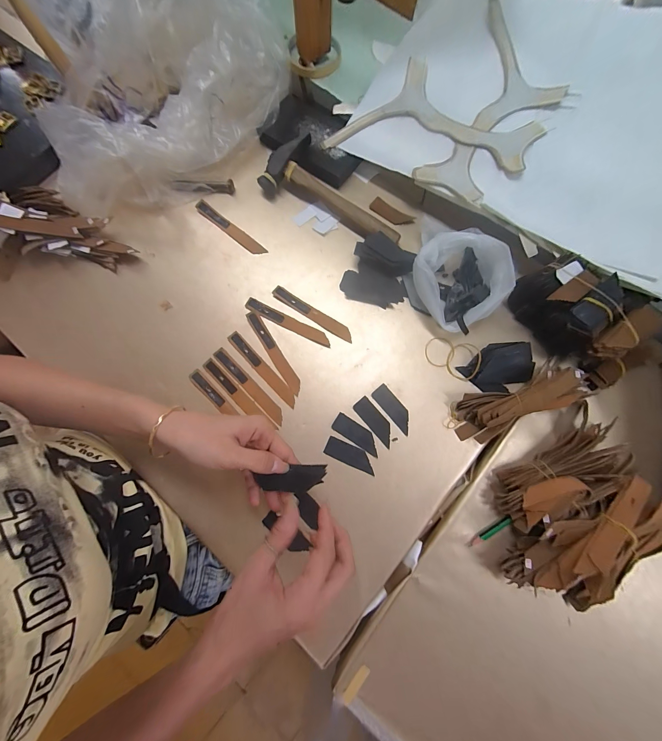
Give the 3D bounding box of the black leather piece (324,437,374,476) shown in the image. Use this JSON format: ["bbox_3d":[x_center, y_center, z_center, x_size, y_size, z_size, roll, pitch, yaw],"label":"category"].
[{"bbox_3d":[0.023,0.102,0.354,0.063,0.004,0.022,23,79,6],"label":"black leather piece"}]

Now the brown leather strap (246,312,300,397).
[{"bbox_3d":[-0.073,-0.024,0.380,0.016,0.004,0.124,-32,79,-5],"label":"brown leather strap"}]

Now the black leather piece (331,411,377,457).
[{"bbox_3d":[0.032,0.078,0.359,0.063,0.004,0.023,33,81,8],"label":"black leather piece"}]

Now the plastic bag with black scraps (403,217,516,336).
[{"bbox_3d":[0.152,-0.124,0.375,0.135,0.068,0.113,36,81,8],"label":"plastic bag with black scraps"}]

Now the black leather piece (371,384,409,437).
[{"bbox_3d":[0.079,0.047,0.364,0.023,0.004,0.063,-40,80,-7],"label":"black leather piece"}]

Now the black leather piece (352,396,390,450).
[{"bbox_3d":[0.055,0.063,0.363,0.023,0.004,0.064,-40,80,-7],"label":"black leather piece"}]

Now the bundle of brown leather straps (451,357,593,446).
[{"bbox_3d":[0.227,0.035,0.350,0.155,0.039,0.055,-21,78,-3],"label":"bundle of brown leather straps"}]

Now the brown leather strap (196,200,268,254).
[{"bbox_3d":[-0.144,-0.203,0.420,0.124,0.008,0.017,39,81,9],"label":"brown leather strap"}]

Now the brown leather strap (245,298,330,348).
[{"bbox_3d":[-0.057,-0.064,0.390,0.123,0.005,0.016,26,80,7],"label":"brown leather strap"}]

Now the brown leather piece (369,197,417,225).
[{"bbox_3d":[0.089,-0.231,0.431,0.068,0.004,0.023,37,87,11],"label":"brown leather piece"}]

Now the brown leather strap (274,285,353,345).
[{"bbox_3d":[-0.025,-0.076,0.396,0.123,0.004,0.018,33,80,8],"label":"brown leather strap"}]

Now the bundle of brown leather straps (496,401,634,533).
[{"bbox_3d":[0.260,0.112,0.326,0.160,0.047,0.068,-32,79,-5],"label":"bundle of brown leather straps"}]

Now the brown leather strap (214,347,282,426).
[{"bbox_3d":[-0.104,0.019,0.372,0.123,0.004,0.017,44,82,9],"label":"brown leather strap"}]

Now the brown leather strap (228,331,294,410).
[{"bbox_3d":[-0.088,-0.003,0.377,0.017,0.004,0.123,-43,80,-7],"label":"brown leather strap"}]

